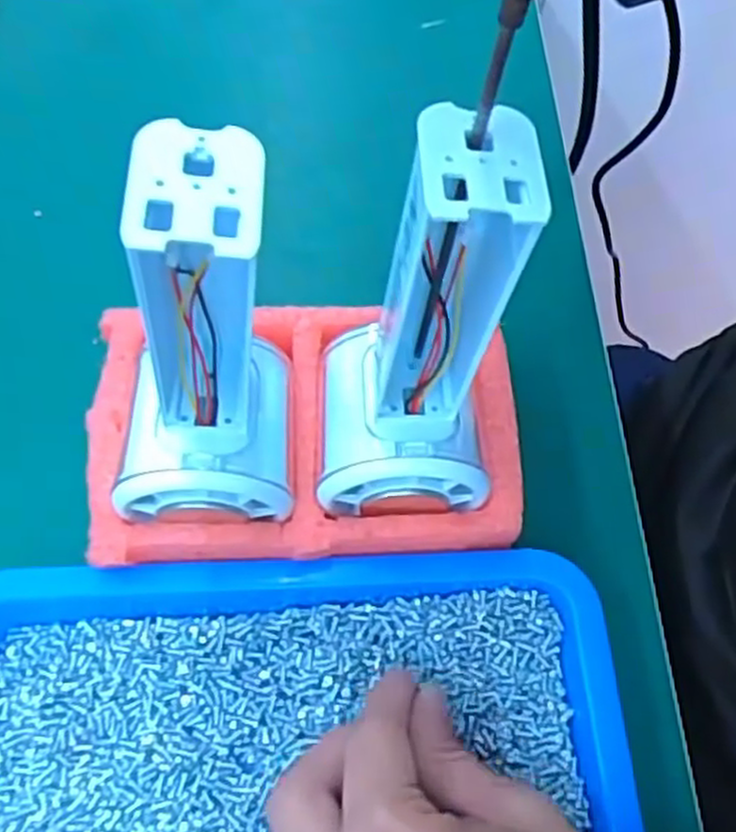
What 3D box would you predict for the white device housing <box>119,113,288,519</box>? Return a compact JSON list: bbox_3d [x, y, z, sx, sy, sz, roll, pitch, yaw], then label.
[{"bbox_3d":[-0.047,-0.018,0.197,0.048,0.119,0.057,-2,64,-4],"label":"white device housing"}]

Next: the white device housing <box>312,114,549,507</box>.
[{"bbox_3d":[0.015,-0.014,0.215,0.055,0.150,0.056,0,64,-3],"label":"white device housing"}]

